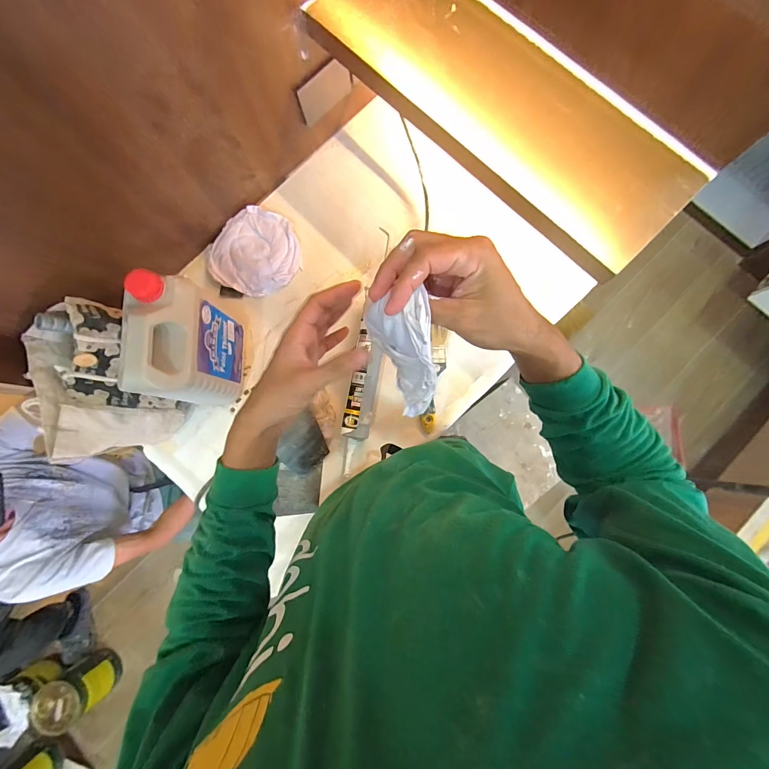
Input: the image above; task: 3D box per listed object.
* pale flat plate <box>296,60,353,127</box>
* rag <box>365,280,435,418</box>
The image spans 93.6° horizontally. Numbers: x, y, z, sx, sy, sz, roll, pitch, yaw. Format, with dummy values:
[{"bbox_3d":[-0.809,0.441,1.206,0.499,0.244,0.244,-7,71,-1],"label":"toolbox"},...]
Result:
[{"bbox_3d":[-0.108,-0.549,0.674,0.117,0.074,0.006,-43,82,-4],"label":"pale flat plate"},{"bbox_3d":[0.027,-0.025,0.304,0.035,0.052,0.103,-38,117,-41],"label":"rag"}]

